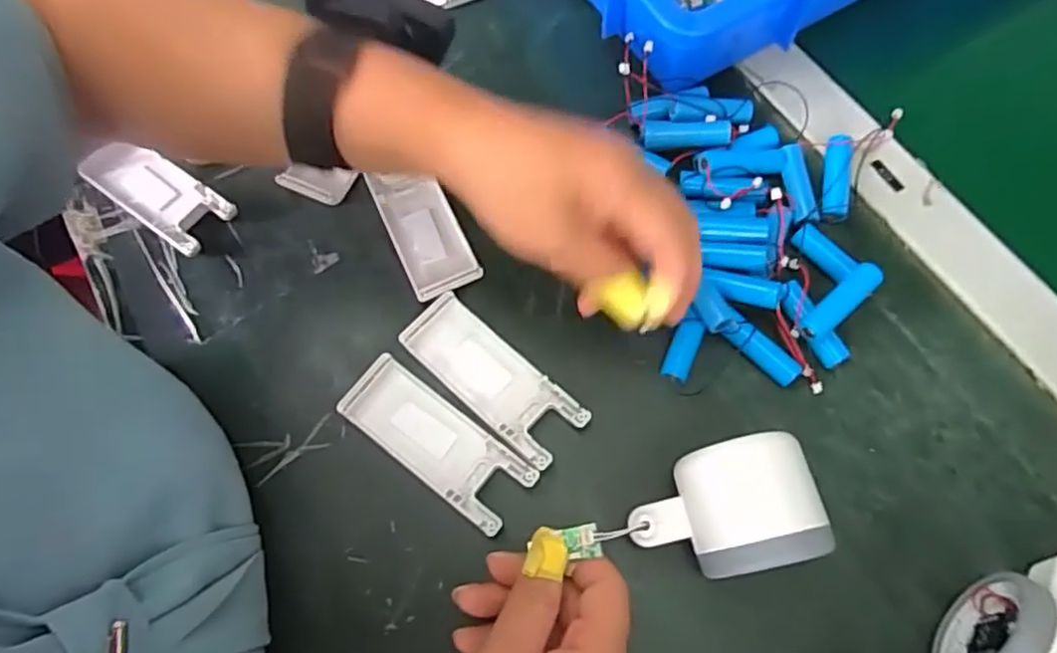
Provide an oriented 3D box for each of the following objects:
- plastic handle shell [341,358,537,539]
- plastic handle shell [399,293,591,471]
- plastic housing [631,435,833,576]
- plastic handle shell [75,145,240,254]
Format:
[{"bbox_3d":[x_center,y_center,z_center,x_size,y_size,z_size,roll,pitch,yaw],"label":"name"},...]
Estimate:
[{"bbox_3d":[-0.048,0.061,0.346,0.104,0.018,0.040,35,76,14],"label":"plastic handle shell"},{"bbox_3d":[-0.019,0.028,0.354,0.104,0.012,0.040,40,77,15],"label":"plastic handle shell"},{"bbox_3d":[0.088,0.086,0.304,0.083,0.057,0.056,-12,70,-2],"label":"plastic housing"},{"bbox_3d":[-0.228,-0.082,0.405,0.099,0.012,0.040,34,76,14],"label":"plastic handle shell"}]

